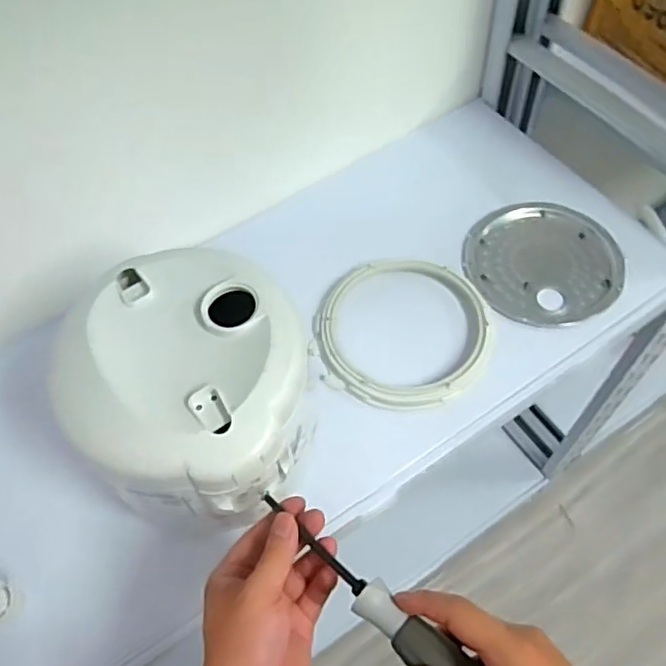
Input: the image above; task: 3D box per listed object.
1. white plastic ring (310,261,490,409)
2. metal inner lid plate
[{"bbox_3d":[0.078,-0.004,0.702,0.197,0.021,0.185,-2,59,3],"label":"white plastic ring"},{"bbox_3d":[0.260,-0.091,0.749,0.182,0.014,0.181,-2,59,3],"label":"metal inner lid plate"}]

